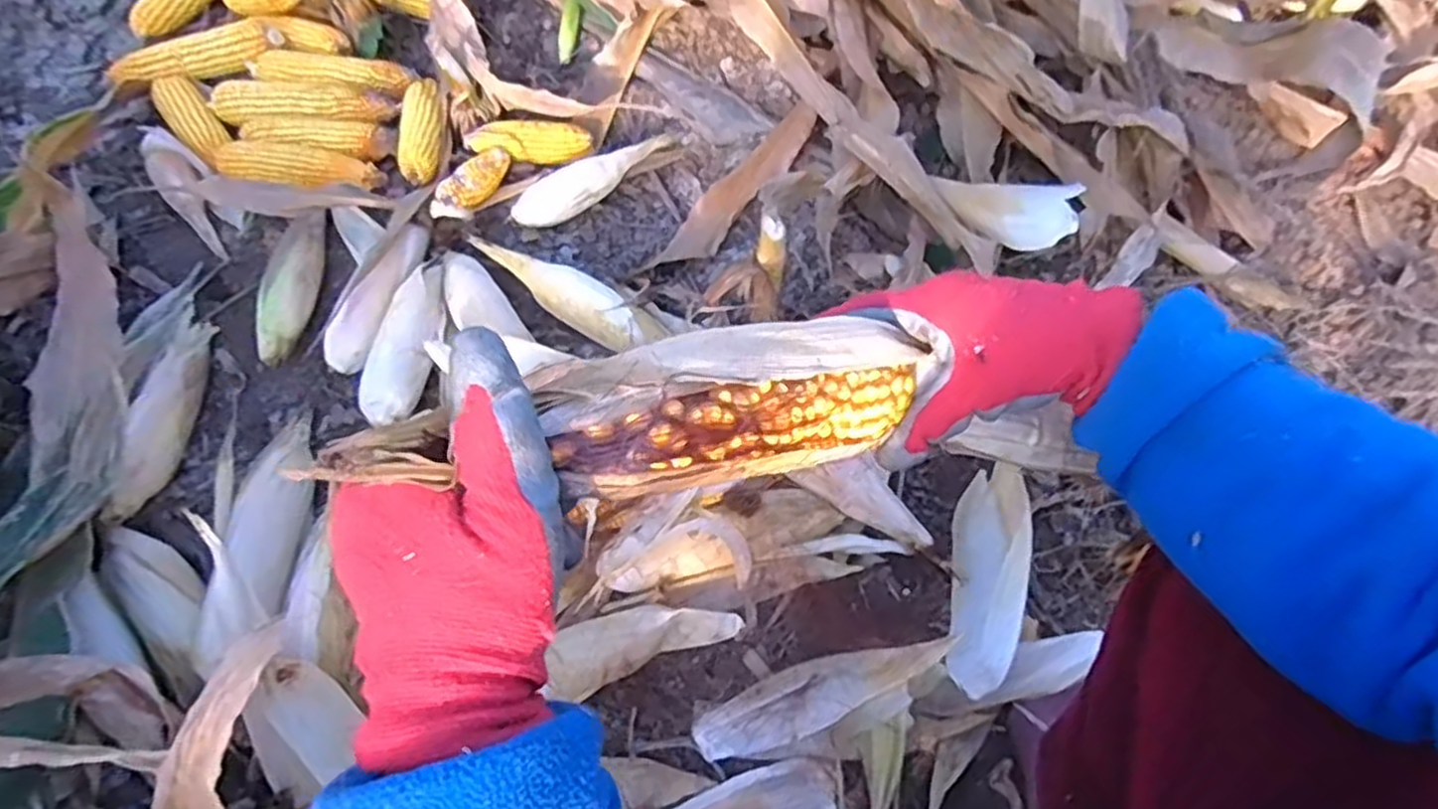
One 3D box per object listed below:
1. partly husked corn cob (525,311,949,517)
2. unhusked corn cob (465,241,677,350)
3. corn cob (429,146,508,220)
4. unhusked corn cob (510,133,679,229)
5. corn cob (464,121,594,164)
[{"bbox_3d":[0.017,-0.003,0.328,0.215,0.043,0.054,-11,60,-42],"label":"partly husked corn cob"},{"bbox_3d":[-0.181,-0.136,0.898,0.272,0.044,0.054,31,68,14],"label":"unhusked corn cob"},{"bbox_3d":[-0.318,-0.286,0.996,0.045,0.038,0.127,27,67,12],"label":"corn cob"},{"bbox_3d":[-0.156,-0.301,1.011,0.249,0.045,0.055,-34,69,-15],"label":"unhusked corn cob"},{"bbox_3d":[-0.257,-0.358,1.042,0.166,0.038,0.057,-4,64,-2],"label":"corn cob"}]

